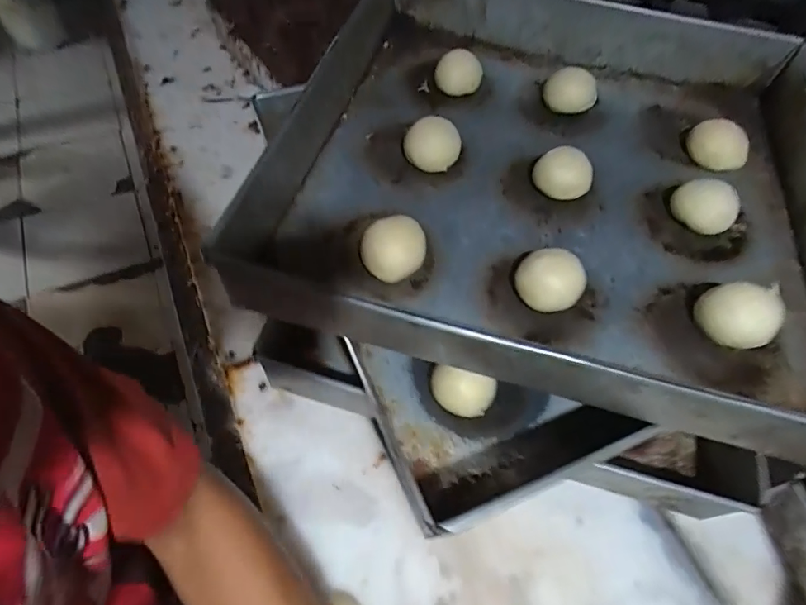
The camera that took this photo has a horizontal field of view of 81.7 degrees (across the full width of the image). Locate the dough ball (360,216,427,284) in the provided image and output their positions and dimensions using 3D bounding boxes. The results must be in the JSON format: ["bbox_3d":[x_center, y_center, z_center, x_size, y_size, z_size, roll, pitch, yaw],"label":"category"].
[{"bbox_3d":[-0.006,-0.039,0.329,0.042,0.031,0.045,2,56,-3],"label":"dough ball"}]

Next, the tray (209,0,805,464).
[{"bbox_3d":[0.129,-0.115,0.380,0.414,0.068,0.411,14,56,5],"label":"tray"}]

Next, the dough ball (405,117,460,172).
[{"bbox_3d":[0.026,-0.134,0.394,0.046,0.033,0.040,8,55,1],"label":"dough ball"}]

